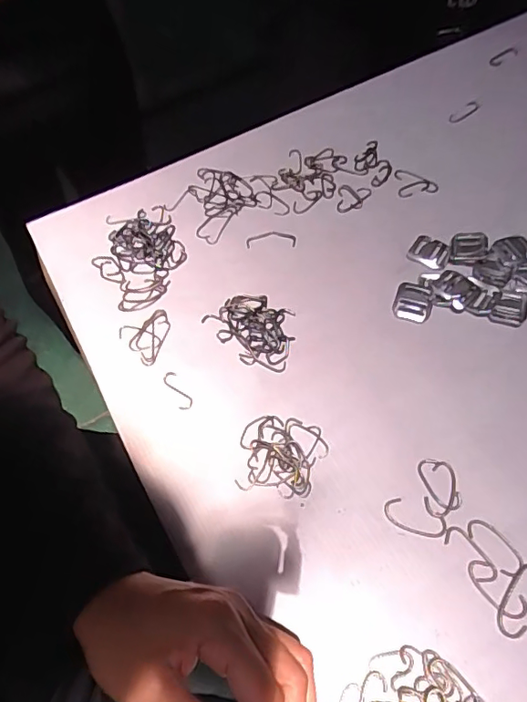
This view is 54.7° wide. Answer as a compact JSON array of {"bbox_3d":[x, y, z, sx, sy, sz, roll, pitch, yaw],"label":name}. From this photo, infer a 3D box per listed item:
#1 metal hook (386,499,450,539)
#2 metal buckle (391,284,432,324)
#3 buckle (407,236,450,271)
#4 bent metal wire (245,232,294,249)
[{"bbox_3d":[0.102,0.114,0.344,0.042,0.004,0.018,20,64,15],"label":"metal hook"},{"bbox_3d":[0.126,-0.041,0.430,0.030,0.006,0.034,13,62,11],"label":"metal buckle"},{"bbox_3d":[0.150,-0.088,0.458,0.034,0.006,0.028,32,67,20],"label":"buckle"},{"bbox_3d":[0.007,-0.104,0.475,0.045,0.004,0.019,1,60,5],"label":"bent metal wire"}]

